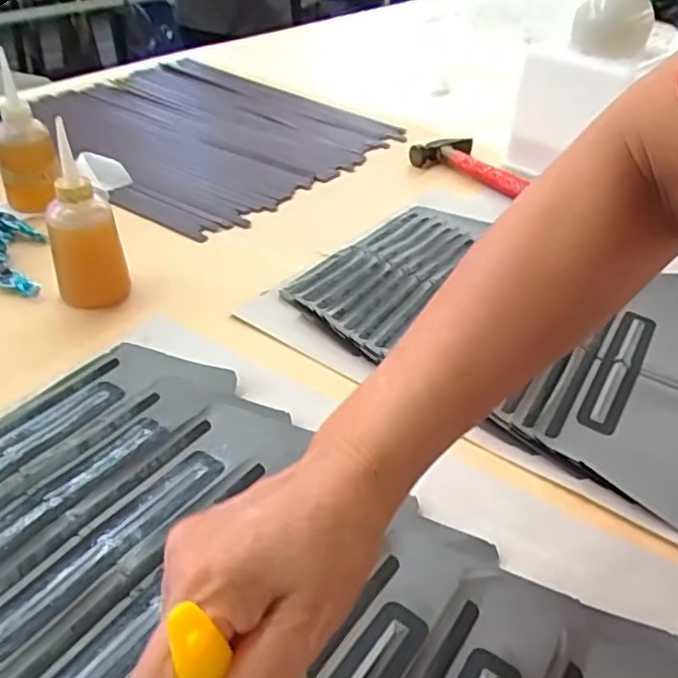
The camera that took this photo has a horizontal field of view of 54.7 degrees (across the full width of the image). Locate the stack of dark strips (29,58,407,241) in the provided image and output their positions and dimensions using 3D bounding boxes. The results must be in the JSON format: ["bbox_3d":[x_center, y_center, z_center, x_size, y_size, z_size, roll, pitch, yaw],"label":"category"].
[{"bbox_3d":[-0.209,-0.298,0.931,0.456,0.043,0.387,26,43,28],"label":"stack of dark strips"}]

